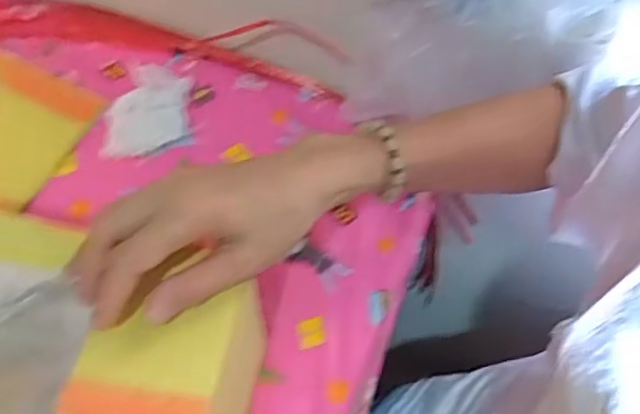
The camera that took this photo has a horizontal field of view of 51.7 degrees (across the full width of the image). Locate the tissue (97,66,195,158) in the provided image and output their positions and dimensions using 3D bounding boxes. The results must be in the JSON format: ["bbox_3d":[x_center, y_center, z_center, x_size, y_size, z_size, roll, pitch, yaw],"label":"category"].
[{"bbox_3d":[-0.149,-0.087,0.578,0.064,0.034,0.094,3,60,-2],"label":"tissue"}]

